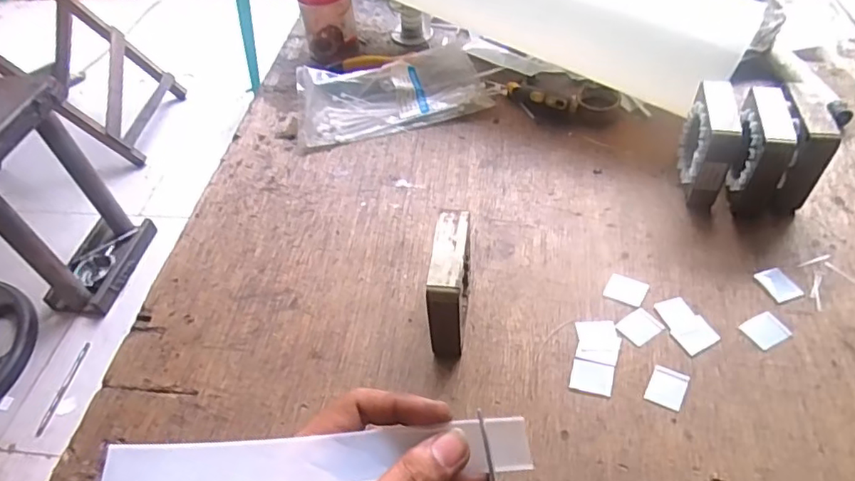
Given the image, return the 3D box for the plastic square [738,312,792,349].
[{"bbox_3d":[0.228,0.060,0.380,0.026,0.004,0.022,-24,51,-15],"label":"plastic square"}]

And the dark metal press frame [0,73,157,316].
[{"bbox_3d":[-0.747,-0.089,1.137,0.178,0.443,0.292,-2,49,4],"label":"dark metal press frame"}]

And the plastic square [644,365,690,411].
[{"bbox_3d":[0.153,0.093,0.359,0.022,0.004,0.028,22,54,22],"label":"plastic square"}]

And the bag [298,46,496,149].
[{"bbox_3d":[-0.035,-0.147,0.560,0.196,0.040,0.077,-15,49,-7],"label":"bag"}]

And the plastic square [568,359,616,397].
[{"bbox_3d":[0.108,0.089,0.369,0.027,0.004,0.022,9,50,13],"label":"plastic square"}]

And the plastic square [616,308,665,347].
[{"bbox_3d":[0.147,0.059,0.389,0.026,0.004,0.023,-30,53,-19],"label":"plastic square"}]

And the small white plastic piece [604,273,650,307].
[{"bbox_3d":[0.145,0.036,0.410,0.027,0.004,0.021,19,54,21],"label":"small white plastic piece"}]

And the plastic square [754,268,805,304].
[{"bbox_3d":[0.251,0.031,0.403,0.022,0.004,0.027,-18,50,-10],"label":"plastic square"}]

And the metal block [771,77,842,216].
[{"bbox_3d":[0.284,-0.071,0.434,0.023,0.079,0.063,6,50,10],"label":"metal block"}]

